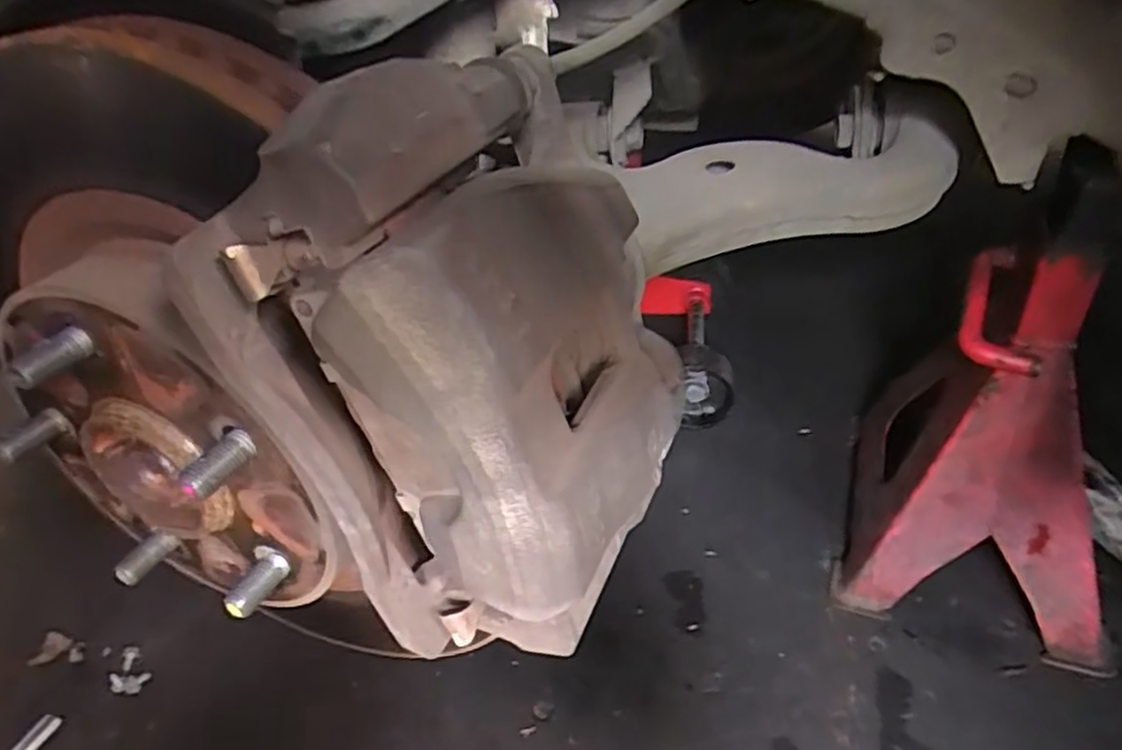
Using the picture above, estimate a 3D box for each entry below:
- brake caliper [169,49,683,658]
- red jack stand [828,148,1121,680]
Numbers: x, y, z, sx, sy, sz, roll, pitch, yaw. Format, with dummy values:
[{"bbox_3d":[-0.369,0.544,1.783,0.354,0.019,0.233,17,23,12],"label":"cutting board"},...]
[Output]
[{"bbox_3d":[-0.024,-0.007,0.241,0.102,0.169,0.126,17,42,28],"label":"brake caliper"},{"bbox_3d":[0.359,0.024,0.575,0.196,0.328,0.222,10,40,22],"label":"red jack stand"}]

